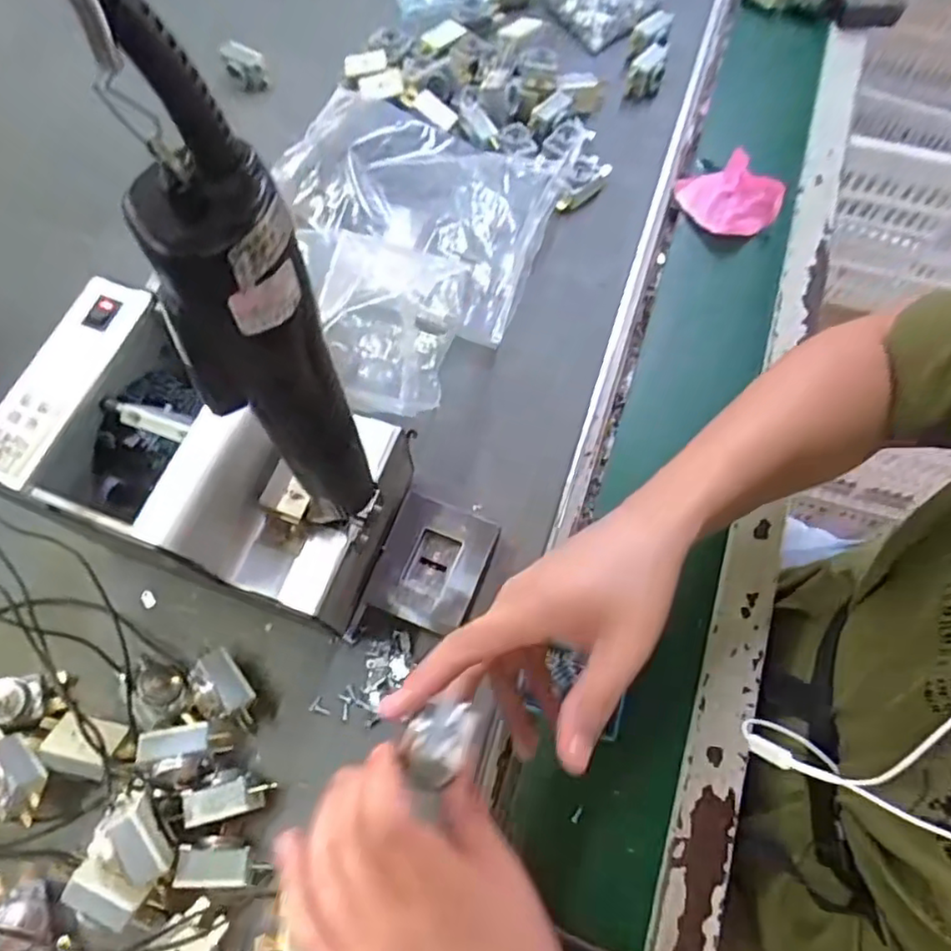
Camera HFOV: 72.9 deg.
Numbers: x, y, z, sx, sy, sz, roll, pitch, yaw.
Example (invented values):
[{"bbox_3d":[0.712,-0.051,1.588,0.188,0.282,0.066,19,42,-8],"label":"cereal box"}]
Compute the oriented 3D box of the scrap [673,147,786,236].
[{"bbox_3d":[0.243,-0.271,0.617,0.081,0.029,0.086,0,68,-1],"label":"scrap"}]

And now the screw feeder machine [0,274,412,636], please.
[{"bbox_3d":[-0.145,-0.003,0.376,0.181,0.128,0.122,19,69,7],"label":"screw feeder machine"}]

